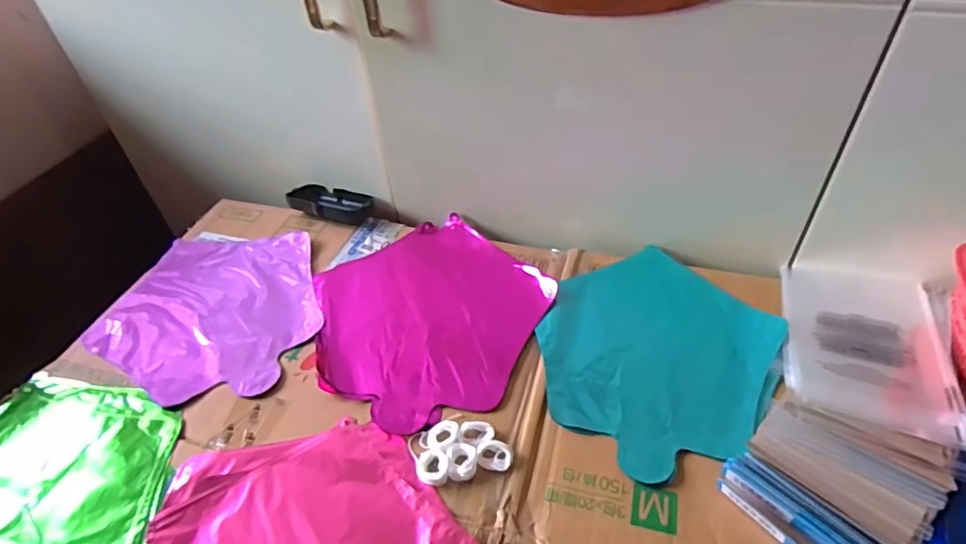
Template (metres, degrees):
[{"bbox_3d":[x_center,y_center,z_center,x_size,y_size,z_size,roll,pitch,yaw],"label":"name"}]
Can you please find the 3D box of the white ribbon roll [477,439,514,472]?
[{"bbox_3d":[0.010,0.147,0.451,0.028,0.009,0.024,4,45,7],"label":"white ribbon roll"}]

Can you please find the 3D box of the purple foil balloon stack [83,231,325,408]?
[{"bbox_3d":[-0.285,0.040,0.600,0.226,0.016,0.227,-4,45,-1],"label":"purple foil balloon stack"}]

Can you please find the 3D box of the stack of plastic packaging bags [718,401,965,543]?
[{"bbox_3d":[0.274,0.151,0.425,0.160,0.033,0.121,-30,50,-24],"label":"stack of plastic packaging bags"}]

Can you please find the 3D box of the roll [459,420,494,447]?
[{"bbox_3d":[-0.005,0.133,0.466,0.027,0.010,0.025,-2,45,2],"label":"roll"}]

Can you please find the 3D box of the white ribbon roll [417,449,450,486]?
[{"bbox_3d":[-0.039,0.154,0.443,0.026,0.006,0.026,-2,45,2],"label":"white ribbon roll"}]

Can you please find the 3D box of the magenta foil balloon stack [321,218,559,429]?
[{"bbox_3d":[-0.056,0.040,0.572,0.231,0.015,0.238,-32,51,-26],"label":"magenta foil balloon stack"}]

